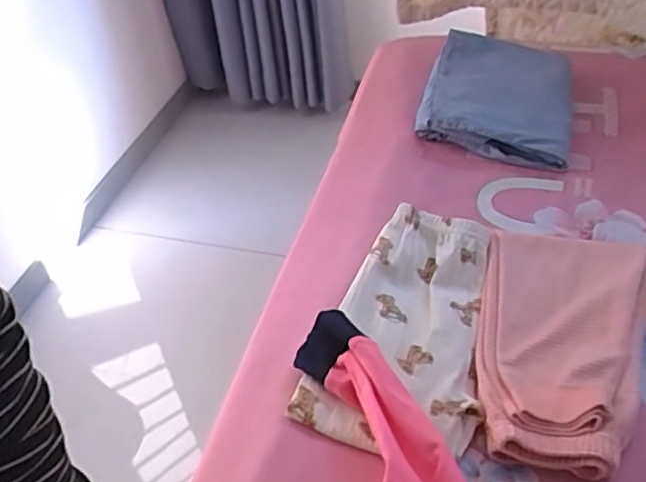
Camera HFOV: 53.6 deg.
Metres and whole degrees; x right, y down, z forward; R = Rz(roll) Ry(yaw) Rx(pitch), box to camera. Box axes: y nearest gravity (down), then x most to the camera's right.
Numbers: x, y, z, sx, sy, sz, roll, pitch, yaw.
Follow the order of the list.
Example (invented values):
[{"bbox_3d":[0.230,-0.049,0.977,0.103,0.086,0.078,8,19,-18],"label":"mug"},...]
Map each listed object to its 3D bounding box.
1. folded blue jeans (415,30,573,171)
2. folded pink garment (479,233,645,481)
[{"bbox_3d":[0.239,-0.198,0.876,0.188,0.049,0.251,10,46,15],"label":"folded blue jeans"},{"bbox_3d":[0.222,0.082,0.584,0.147,0.031,0.270,10,46,14],"label":"folded pink garment"}]

